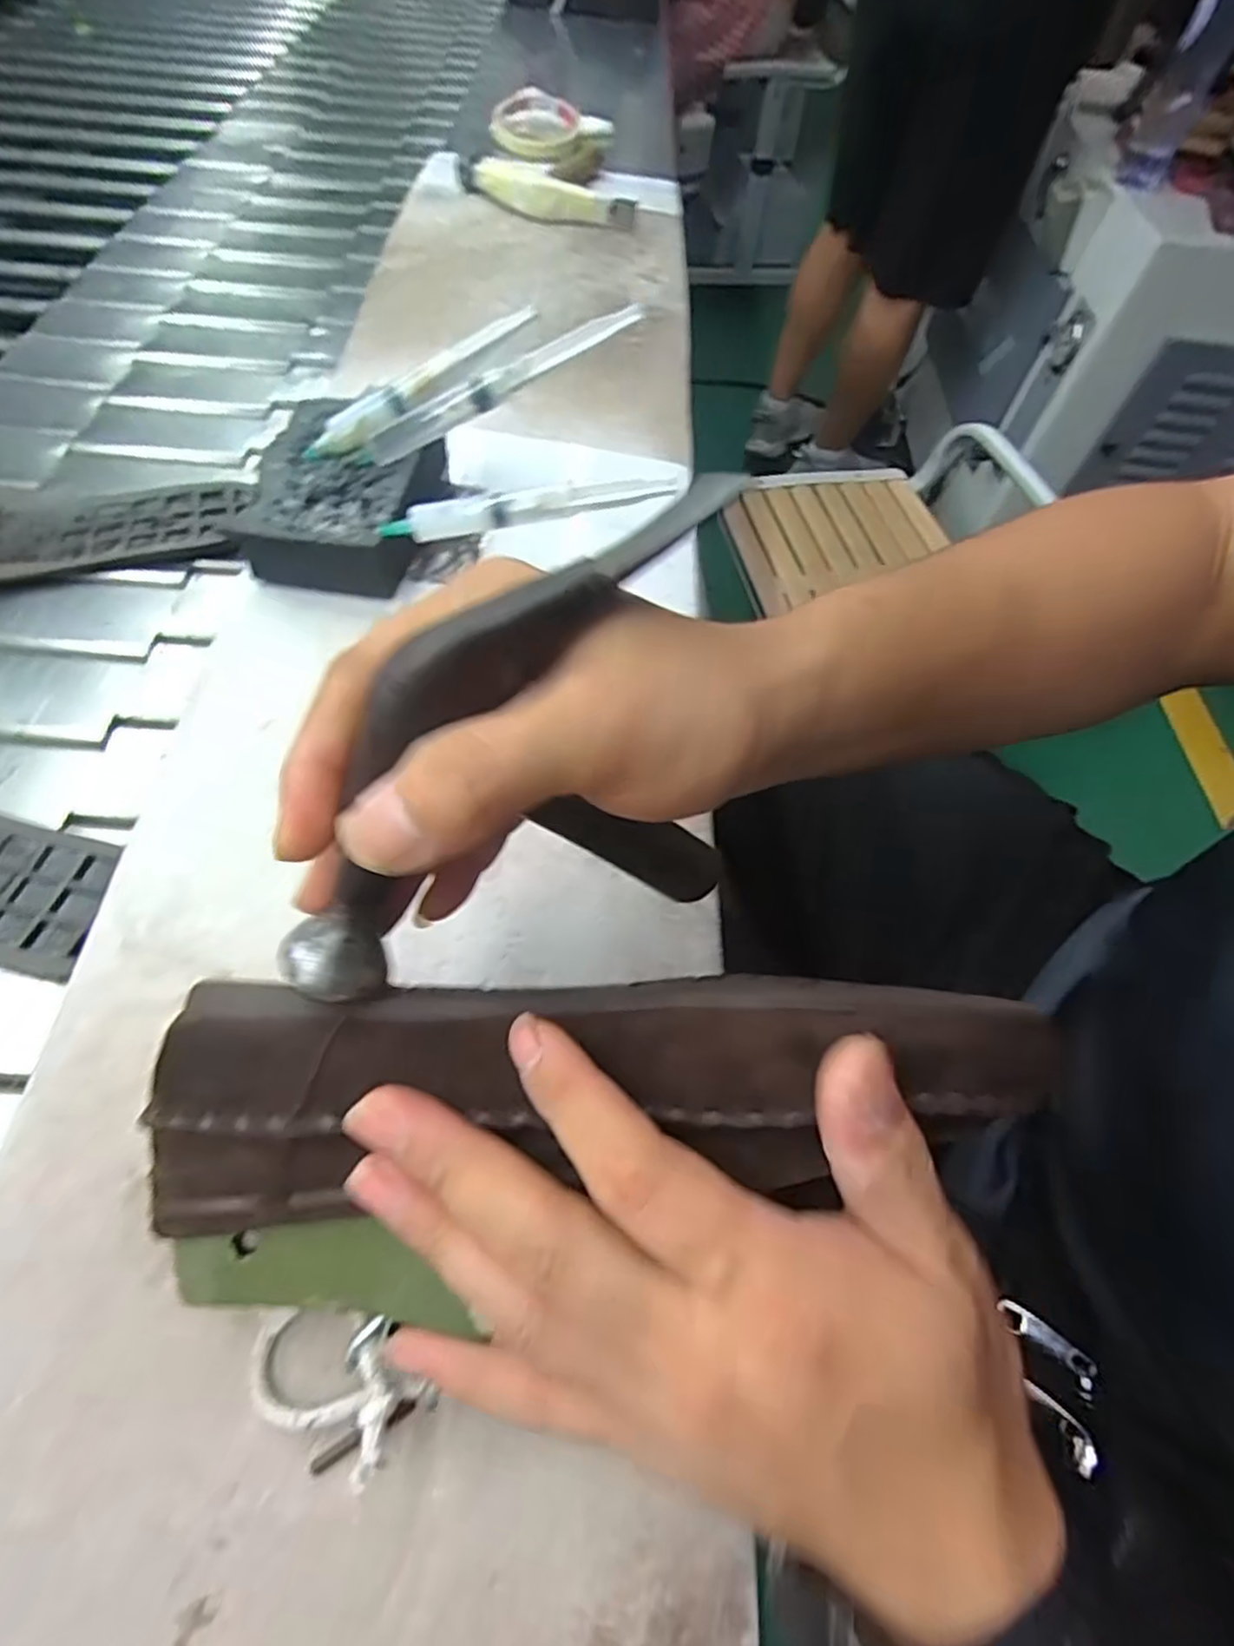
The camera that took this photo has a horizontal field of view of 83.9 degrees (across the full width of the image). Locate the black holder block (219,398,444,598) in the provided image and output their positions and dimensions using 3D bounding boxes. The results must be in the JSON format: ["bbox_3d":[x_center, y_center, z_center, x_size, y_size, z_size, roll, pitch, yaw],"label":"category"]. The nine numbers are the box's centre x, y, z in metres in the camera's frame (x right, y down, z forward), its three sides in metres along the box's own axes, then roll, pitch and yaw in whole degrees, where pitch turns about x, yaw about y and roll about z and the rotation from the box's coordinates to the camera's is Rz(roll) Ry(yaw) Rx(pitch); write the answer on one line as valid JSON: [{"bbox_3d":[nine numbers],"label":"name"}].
[{"bbox_3d":[-0.146,-0.184,0.385,0.094,0.037,0.124,3,60,-3],"label":"black holder block"}]

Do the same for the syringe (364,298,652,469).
[{"bbox_3d":[-0.063,-0.230,0.364,0.162,0.016,0.012,-22,60,10],"label":"syringe"}]

